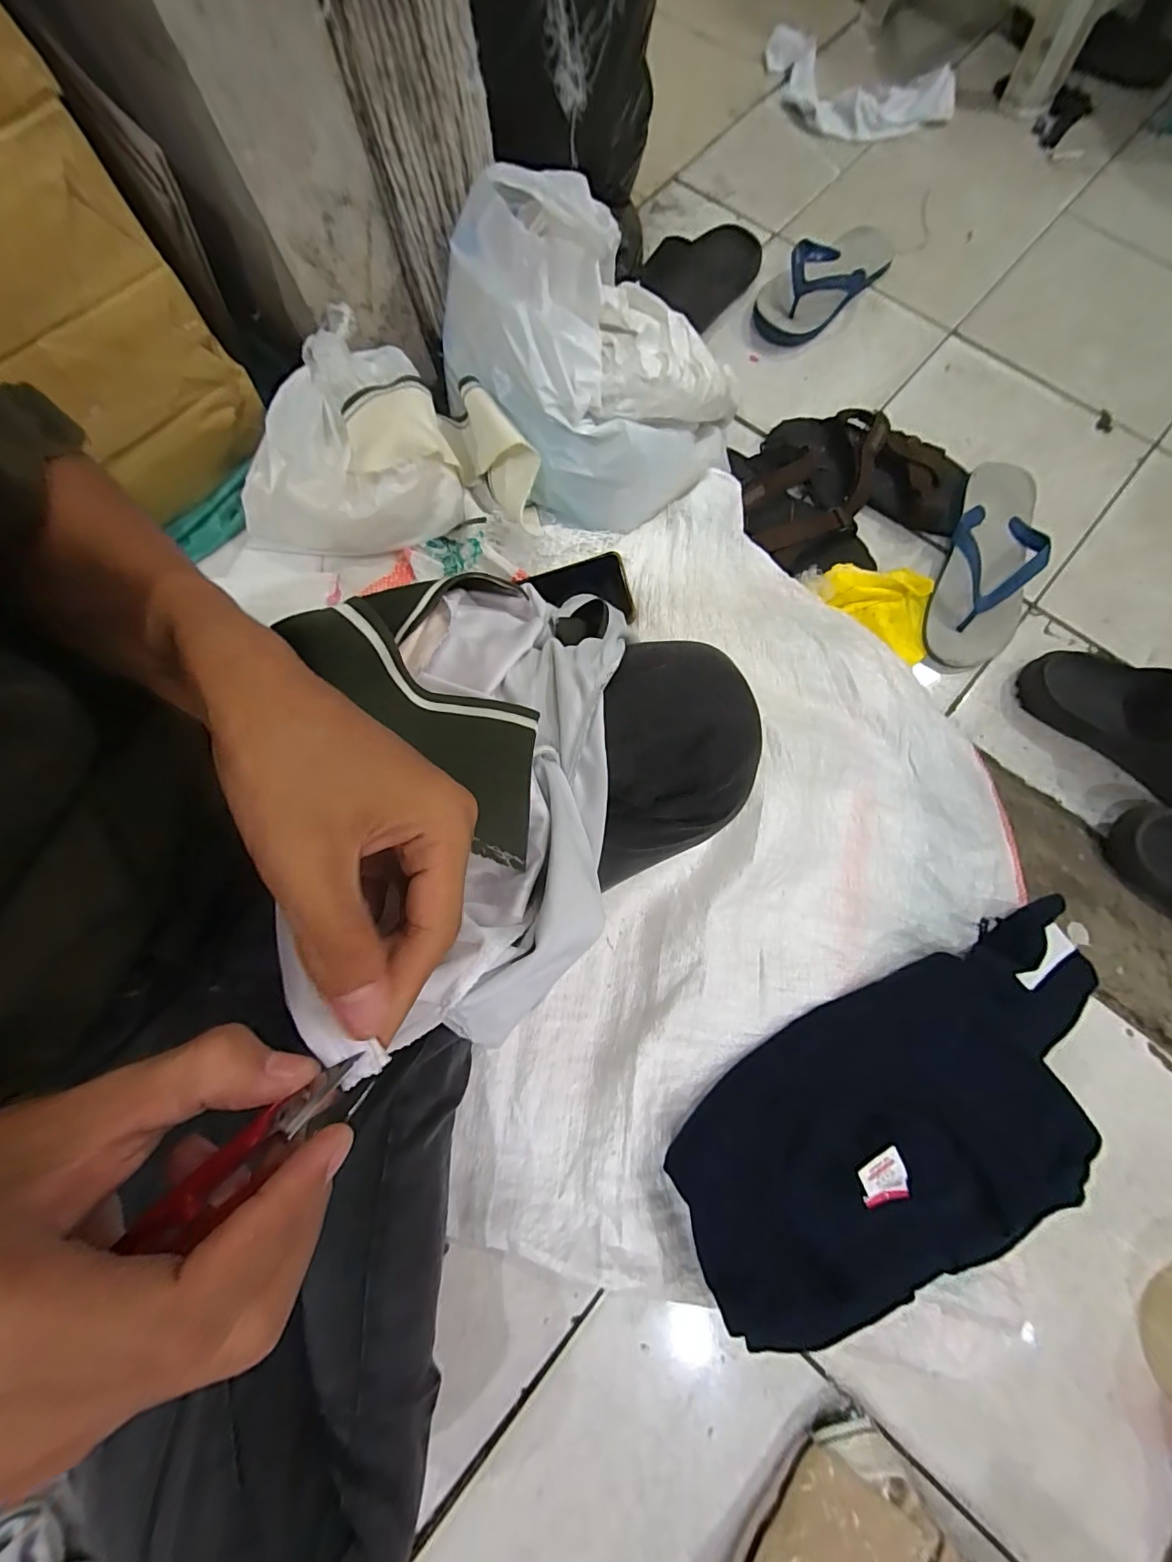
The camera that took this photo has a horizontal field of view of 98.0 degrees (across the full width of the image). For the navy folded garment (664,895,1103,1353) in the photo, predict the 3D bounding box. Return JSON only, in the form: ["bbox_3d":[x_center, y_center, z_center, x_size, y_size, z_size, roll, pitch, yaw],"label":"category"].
[{"bbox_3d":[0.256,0.244,0.379,0.393,0.085,0.166,-23,78,-4],"label":"navy folded garment"}]

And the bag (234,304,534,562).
[{"bbox_3d":[-0.193,-0.329,0.515,0.283,0.093,0.197,-1,78,1],"label":"bag"}]

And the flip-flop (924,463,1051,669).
[{"bbox_3d":[0.470,-0.256,0.596,0.093,0.041,0.253,19,79,5],"label":"flip-flop"}]

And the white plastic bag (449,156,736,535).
[{"bbox_3d":[0.005,-0.414,0.507,0.223,0.141,0.284,-39,79,-7],"label":"white plastic bag"}]

